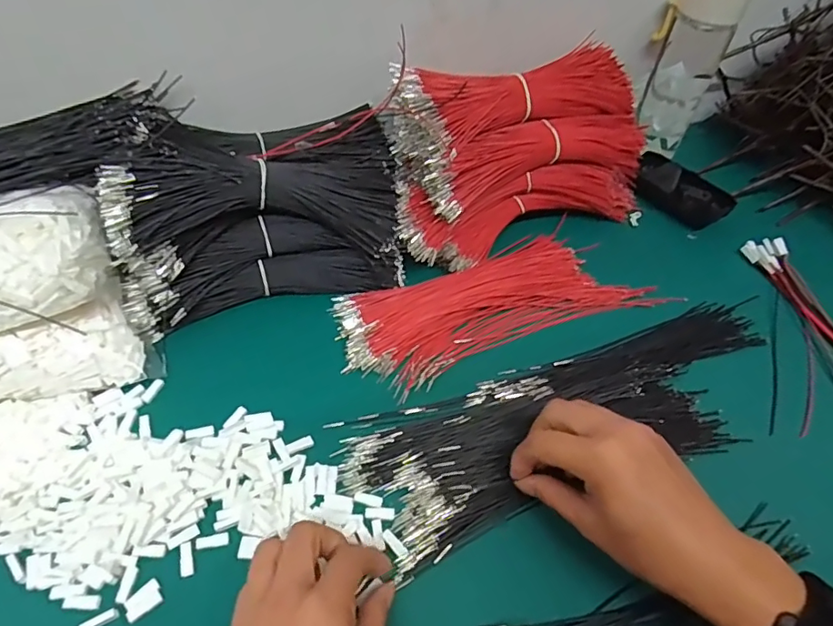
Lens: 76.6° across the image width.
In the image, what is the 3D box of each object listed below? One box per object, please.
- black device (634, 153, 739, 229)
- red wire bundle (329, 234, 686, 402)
[{"bbox_3d":[0.274,-0.131,0.556,0.056,0.019,0.107,-33,60,-25],"label":"black device"},{"bbox_3d":[0.070,-0.019,0.463,0.276,0.018,0.116,-19,55,-17],"label":"red wire bundle"}]

